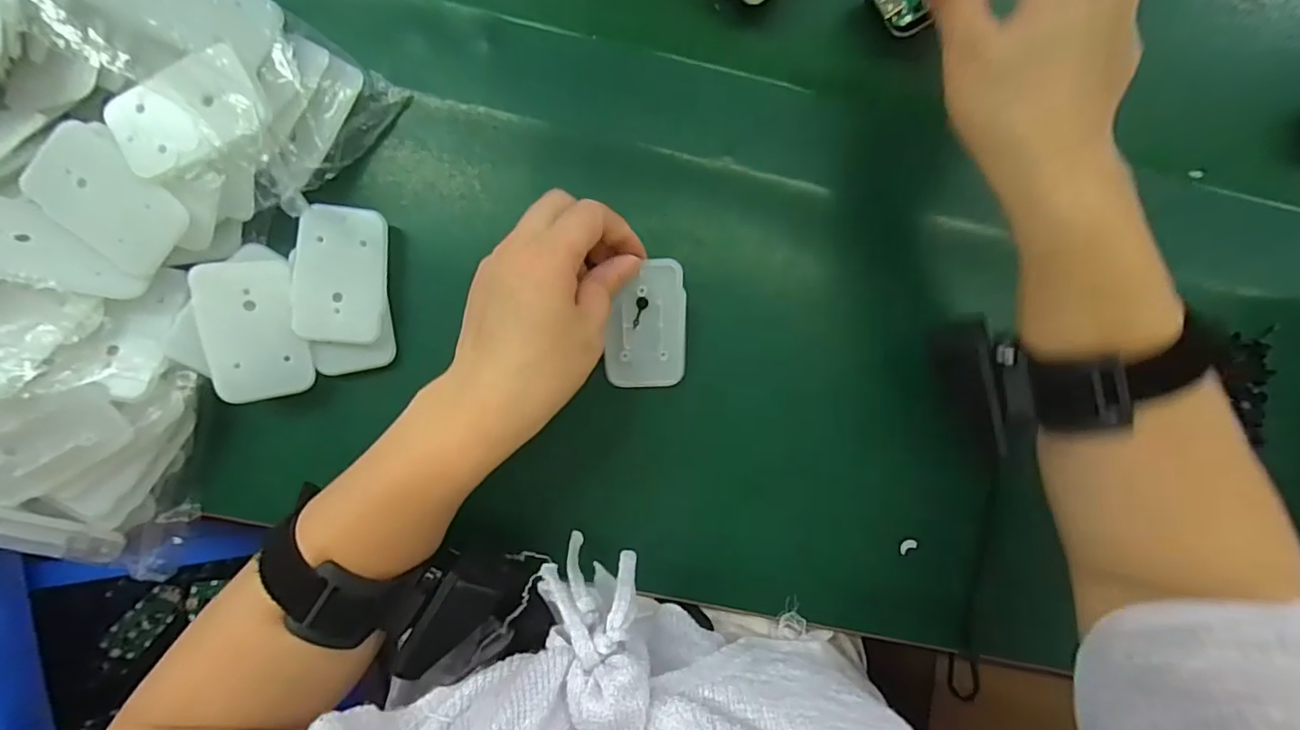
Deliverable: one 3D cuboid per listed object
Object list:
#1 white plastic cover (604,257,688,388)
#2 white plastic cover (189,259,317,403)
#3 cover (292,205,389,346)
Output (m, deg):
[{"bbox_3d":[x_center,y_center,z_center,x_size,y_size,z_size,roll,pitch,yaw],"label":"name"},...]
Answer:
[{"bbox_3d":[-0.002,-0.021,0.296,0.043,0.004,0.070,0,107,-2],"label":"white plastic cover"},{"bbox_3d":[-0.197,-0.017,0.273,0.041,0.007,0.068,-11,99,-27],"label":"white plastic cover"},{"bbox_3d":[-0.158,-0.046,0.279,0.041,0.005,0.068,7,94,-11],"label":"cover"}]

